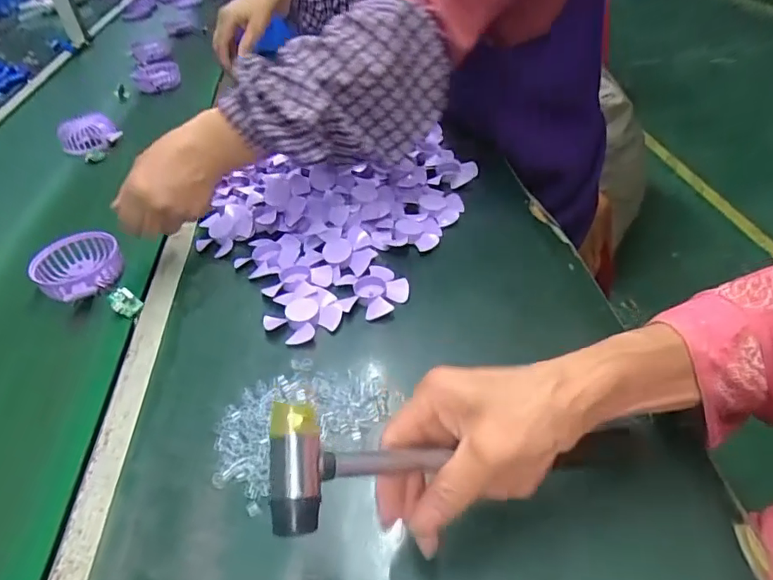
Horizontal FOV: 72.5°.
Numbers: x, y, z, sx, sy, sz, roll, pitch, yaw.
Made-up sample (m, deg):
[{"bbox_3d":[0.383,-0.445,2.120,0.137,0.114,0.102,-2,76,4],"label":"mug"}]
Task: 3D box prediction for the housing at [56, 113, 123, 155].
[{"bbox_3d":[-0.482,-0.255,0.852,0.086,0.043,0.058,-27,45,-23],"label":"housing"}]

